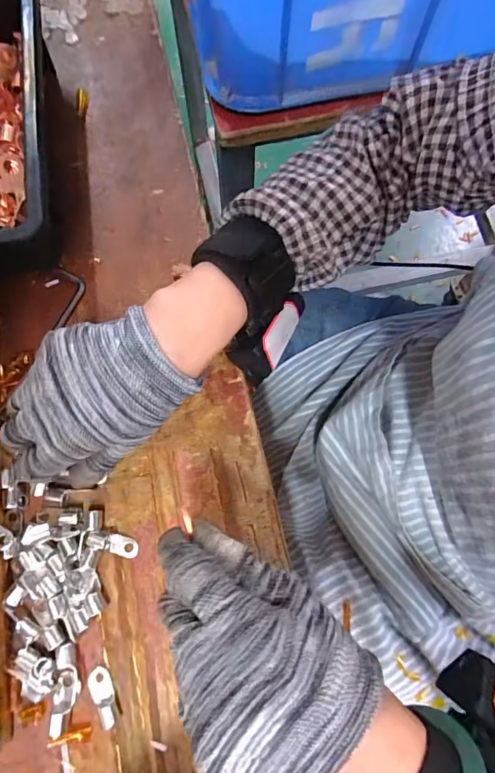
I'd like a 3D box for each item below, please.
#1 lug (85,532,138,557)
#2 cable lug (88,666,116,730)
[{"bbox_3d":[-0.089,0.104,0.286,0.033,0.005,0.012,21,74,-15],"label":"lug"},{"bbox_3d":[-0.089,0.191,0.265,0.013,0.006,0.032,-27,58,-8],"label":"cable lug"}]

